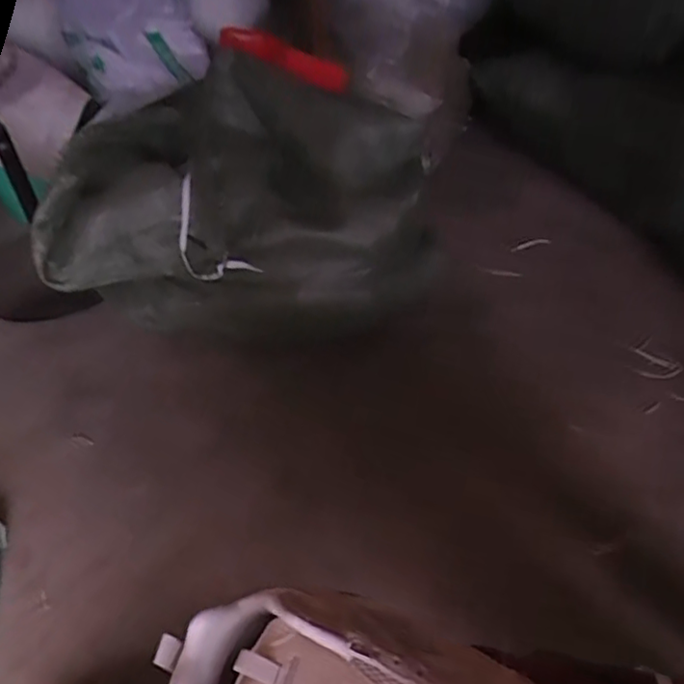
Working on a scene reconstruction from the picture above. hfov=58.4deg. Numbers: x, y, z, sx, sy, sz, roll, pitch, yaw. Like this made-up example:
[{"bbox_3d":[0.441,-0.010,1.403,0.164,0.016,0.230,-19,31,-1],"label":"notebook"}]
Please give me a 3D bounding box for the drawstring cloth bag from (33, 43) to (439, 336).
[{"bbox_3d":[-0.166,-0.259,1.212,0.704,0.407,0.423,1,43,5],"label":"drawstring cloth bag"}]

